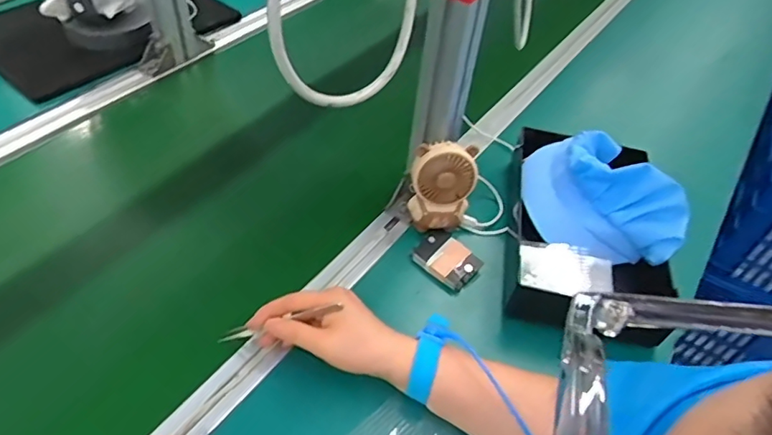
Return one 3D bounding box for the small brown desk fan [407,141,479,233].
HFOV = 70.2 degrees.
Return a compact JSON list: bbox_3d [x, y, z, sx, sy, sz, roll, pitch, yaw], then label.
[{"bbox_3d":[0.062,-0.031,0.604,0.068,0.098,0.043,0,47,-6],"label":"small brown desk fan"}]

